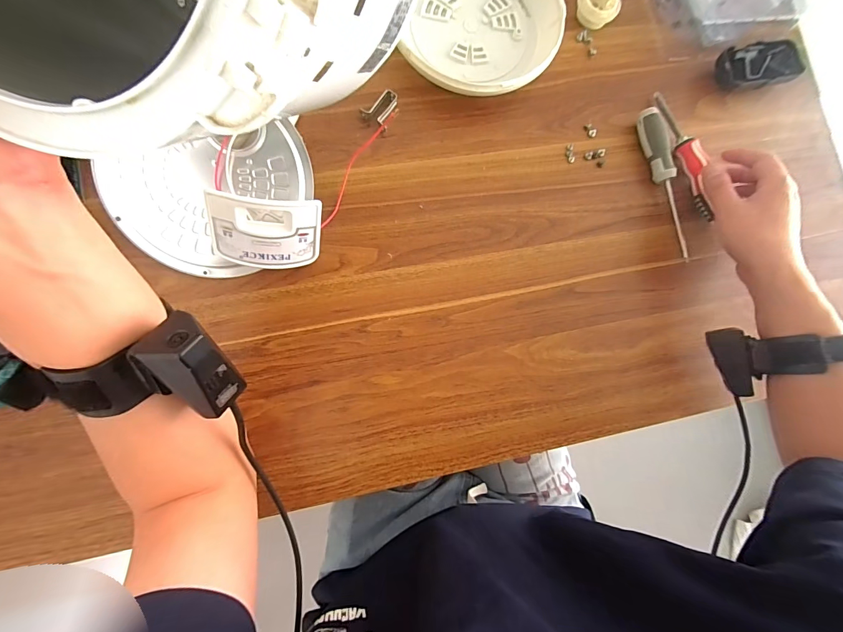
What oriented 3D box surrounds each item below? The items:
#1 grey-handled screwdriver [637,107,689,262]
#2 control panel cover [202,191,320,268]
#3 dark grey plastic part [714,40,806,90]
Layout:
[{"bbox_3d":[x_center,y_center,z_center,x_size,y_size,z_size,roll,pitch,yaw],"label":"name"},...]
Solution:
[{"bbox_3d":[0.299,-0.161,0.444,0.026,0.024,0.187,-13,85,-7],"label":"grey-handled screwdriver"},{"bbox_3d":[-0.148,-0.078,0.349,0.097,0.072,0.012,1,40,-18],"label":"control panel cover"},{"bbox_3d":[0.455,-0.334,0.484,0.137,0.027,0.056,-17,86,-8],"label":"dark grey plastic part"}]

